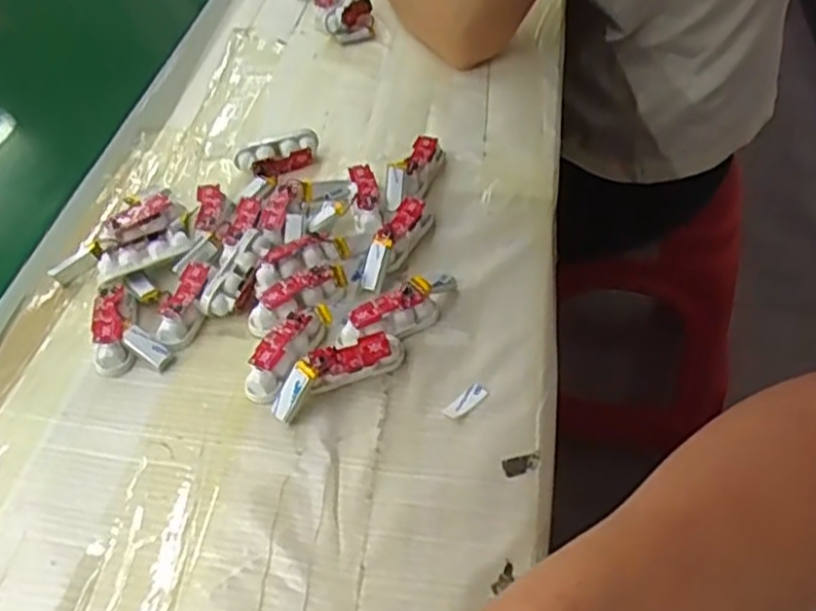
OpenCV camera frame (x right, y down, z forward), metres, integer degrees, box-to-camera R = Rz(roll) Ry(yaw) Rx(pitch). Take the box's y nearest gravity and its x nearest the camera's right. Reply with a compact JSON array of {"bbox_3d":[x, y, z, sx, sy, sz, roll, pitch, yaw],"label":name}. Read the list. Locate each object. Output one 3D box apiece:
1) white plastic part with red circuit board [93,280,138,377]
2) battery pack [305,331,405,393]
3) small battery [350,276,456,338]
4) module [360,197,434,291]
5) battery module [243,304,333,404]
[{"bbox_3d":[-0.173,0.009,0.453,0.021,0.021,0.064,-10,47,-5],"label":"white plastic part with red circuit board"},{"bbox_3d":[-0.027,0.030,0.421,0.054,0.024,0.016,-20,49,-14],"label":"battery pack"},{"bbox_3d":[0.000,0.001,0.447,0.070,0.022,0.021,-26,50,-19],"label":"small battery"},{"bbox_3d":[-0.007,-0.042,0.488,0.019,0.020,0.077,16,50,19],"label":"module"},{"bbox_3d":[-0.068,0.026,0.429,0.021,0.022,0.060,24,53,25],"label":"battery module"}]

